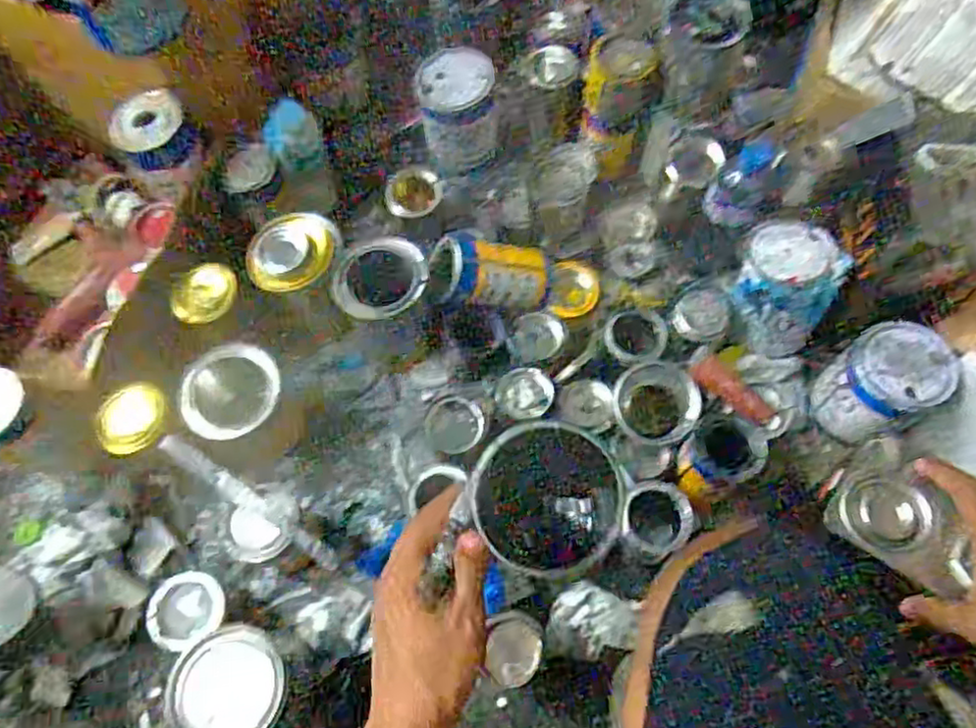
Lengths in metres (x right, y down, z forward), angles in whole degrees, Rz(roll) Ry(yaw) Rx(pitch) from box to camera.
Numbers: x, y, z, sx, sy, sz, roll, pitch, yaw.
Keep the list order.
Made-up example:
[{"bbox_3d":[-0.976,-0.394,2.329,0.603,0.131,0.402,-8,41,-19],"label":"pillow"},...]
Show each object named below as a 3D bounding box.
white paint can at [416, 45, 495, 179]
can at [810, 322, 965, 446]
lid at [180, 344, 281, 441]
[{"bbox_3d":[-0.039,-0.342,0.954,0.107,0.138,0.103,-10,66,-1],"label":"white paint can"},{"bbox_3d":[0.463,0.025,0.804,0.112,0.121,0.104,-23,66,-7],"label":"can"},{"bbox_3d":[-0.286,0.029,0.764,0.107,0.024,0.095,-38,91,-6],"label":"lid"}]

